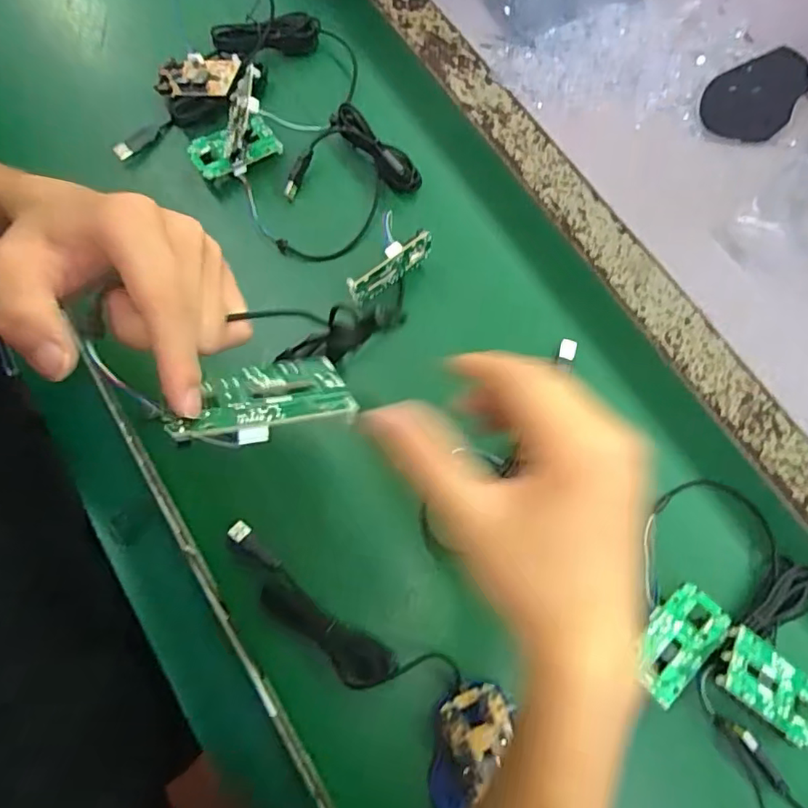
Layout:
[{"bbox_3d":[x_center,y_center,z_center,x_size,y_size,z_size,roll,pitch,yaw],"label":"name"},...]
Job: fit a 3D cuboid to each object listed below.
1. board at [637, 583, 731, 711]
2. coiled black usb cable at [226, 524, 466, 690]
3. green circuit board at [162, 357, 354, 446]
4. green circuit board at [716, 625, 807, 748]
[{"bbox_3d":[0.189,0.167,0.397,0.043,0.013,0.076,39,84,5],"label":"board"},{"bbox_3d":[-0.056,0.157,0.410,0.192,0.020,0.047,30,78,8],"label":"coiled black usb cable"},{"bbox_3d":[-0.063,-0.001,0.250,0.075,0.009,0.051,-10,36,-21],"label":"green circuit board"},{"bbox_3d":[0.250,0.193,0.386,0.076,0.008,0.045,37,64,-5],"label":"green circuit board"}]

